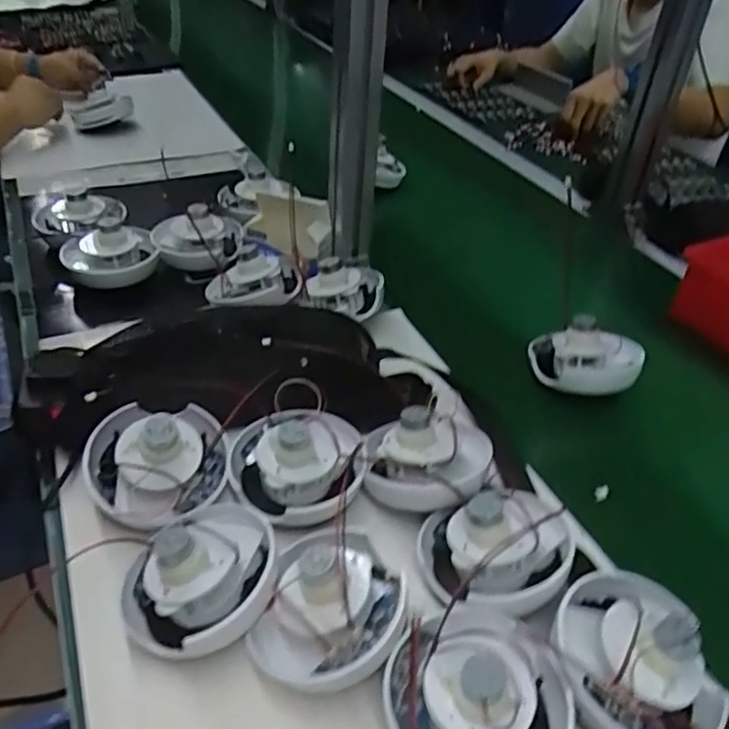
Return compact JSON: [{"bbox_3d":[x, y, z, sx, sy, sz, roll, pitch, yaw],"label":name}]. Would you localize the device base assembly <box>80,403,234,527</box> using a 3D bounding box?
[{"bbox_3d":[-0.162,0.069,0.512,0.103,0.055,0.096,-20,45,-27],"label":"device base assembly"}]

